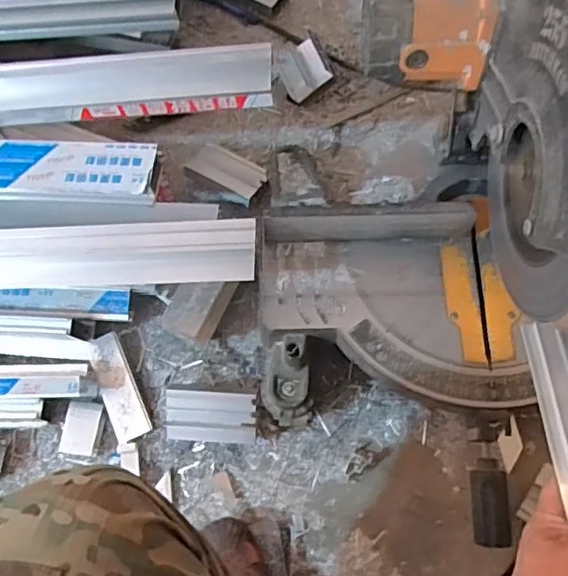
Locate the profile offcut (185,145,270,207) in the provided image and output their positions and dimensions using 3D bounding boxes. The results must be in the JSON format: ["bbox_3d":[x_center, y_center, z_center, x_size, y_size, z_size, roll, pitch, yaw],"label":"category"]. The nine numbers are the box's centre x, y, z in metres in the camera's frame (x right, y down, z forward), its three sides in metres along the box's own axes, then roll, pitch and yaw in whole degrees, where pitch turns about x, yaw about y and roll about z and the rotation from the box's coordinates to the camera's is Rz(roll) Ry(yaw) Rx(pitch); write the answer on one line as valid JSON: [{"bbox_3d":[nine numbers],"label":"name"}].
[{"bbox_3d":[-0.080,-0.164,0.842,0.114,0.040,0.068,28,73,11],"label":"profile offcut"}]

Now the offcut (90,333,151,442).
[{"bbox_3d":[-0.214,0.129,0.758,0.044,0.018,0.138,-23,71,-7],"label":"offcut"}]

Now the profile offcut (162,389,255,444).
[{"bbox_3d":[-0.087,0.151,0.714,0.109,0.032,0.068,5,110,6],"label":"profile offcut"}]

